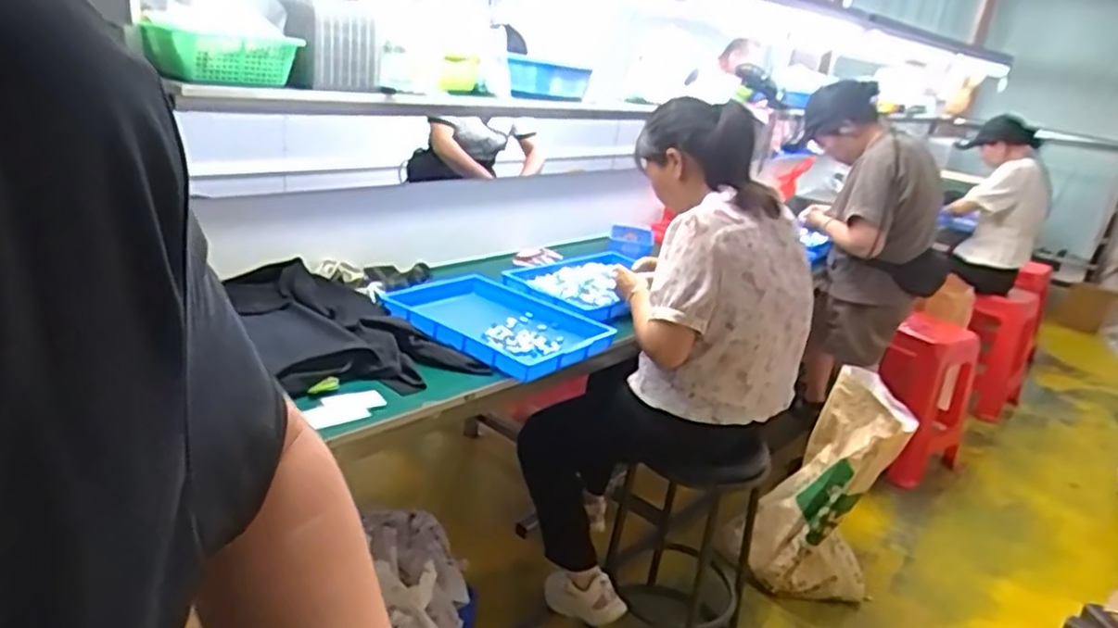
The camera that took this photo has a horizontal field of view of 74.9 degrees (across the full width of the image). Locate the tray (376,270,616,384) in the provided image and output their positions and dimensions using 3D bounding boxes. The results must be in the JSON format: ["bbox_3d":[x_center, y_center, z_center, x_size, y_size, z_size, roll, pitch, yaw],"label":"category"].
[{"bbox_3d":[-0.156,0.018,1.557,0.487,0.055,0.339,22,24,37],"label":"tray"}]

